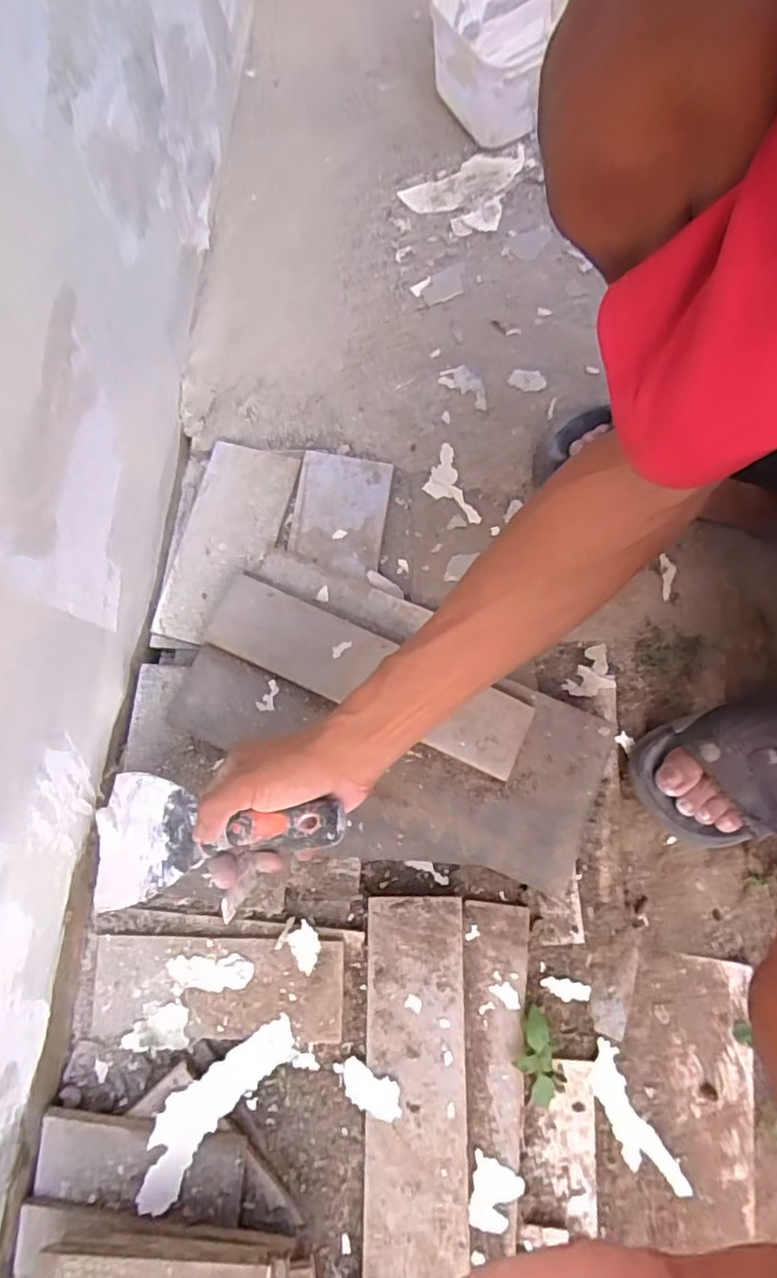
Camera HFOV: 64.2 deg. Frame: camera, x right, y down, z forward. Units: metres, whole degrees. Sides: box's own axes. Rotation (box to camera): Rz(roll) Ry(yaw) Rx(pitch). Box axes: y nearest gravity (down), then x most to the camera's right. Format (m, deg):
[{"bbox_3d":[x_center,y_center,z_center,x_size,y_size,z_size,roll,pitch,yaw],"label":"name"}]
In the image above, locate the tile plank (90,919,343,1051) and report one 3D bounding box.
[{"bbox_3d":[-0.134,0.272,0.482,0.194,0.008,0.081,-3,76,0],"label":"tile plank"}]

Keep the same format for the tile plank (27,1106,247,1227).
[{"bbox_3d":[-0.181,0.379,0.447,0.153,0.013,0.057,3,80,6],"label":"tile plank"}]

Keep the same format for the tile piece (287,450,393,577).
[{"bbox_3d":[-0.047,-0.122,0.583,0.085,0.008,0.111,8,77,3],"label":"tile piece"}]

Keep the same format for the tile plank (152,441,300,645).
[{"bbox_3d":[-0.151,-0.094,0.585,0.087,0.014,0.200,15,77,4],"label":"tile plank"}]

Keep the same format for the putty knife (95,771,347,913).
[{"bbox_3d":[-0.125,0.128,0.427,0.206,0.020,0.089,-16,75,24],"label":"putty knife"}]

